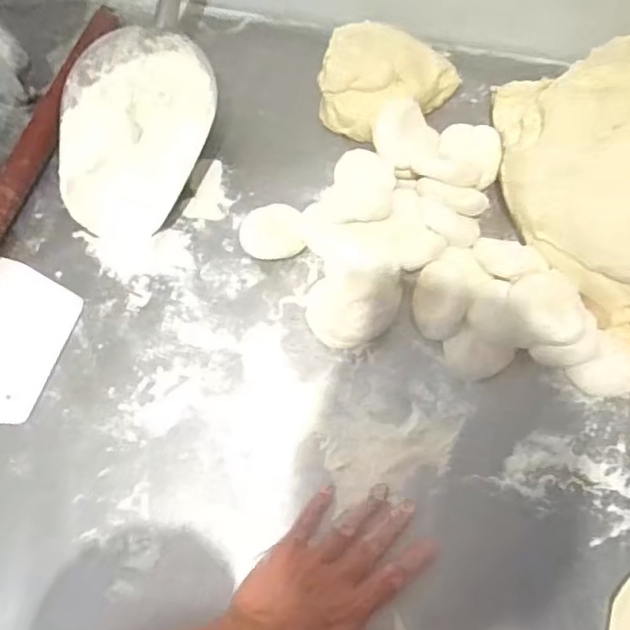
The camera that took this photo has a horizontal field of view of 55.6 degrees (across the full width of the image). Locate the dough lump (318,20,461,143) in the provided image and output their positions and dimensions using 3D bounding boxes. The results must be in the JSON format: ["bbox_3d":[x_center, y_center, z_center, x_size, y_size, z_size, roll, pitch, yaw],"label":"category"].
[{"bbox_3d":[0.068,-0.223,0.594,0.125,0.065,0.105,19,69,9],"label":"dough lump"}]

